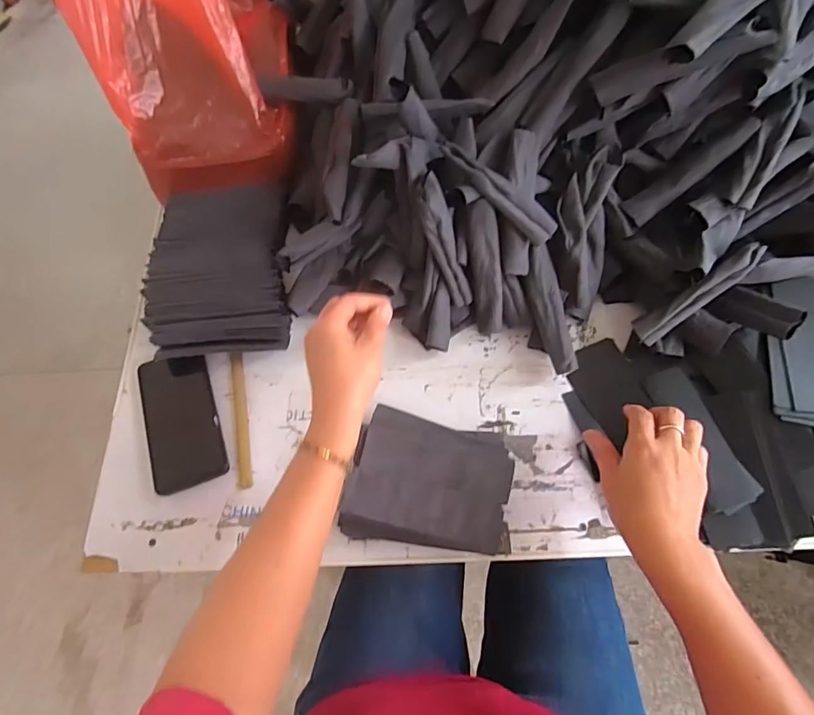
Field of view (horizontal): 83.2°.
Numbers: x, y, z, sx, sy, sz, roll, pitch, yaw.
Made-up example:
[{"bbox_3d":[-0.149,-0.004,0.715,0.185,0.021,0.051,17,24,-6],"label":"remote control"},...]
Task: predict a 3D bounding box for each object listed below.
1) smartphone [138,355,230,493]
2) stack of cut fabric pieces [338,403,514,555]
[{"bbox_3d":[-0.259,0.069,0.527,0.078,0.011,0.158,-20,68,-6],"label":"smartphone"},{"bbox_3d":[0.023,0.124,0.468,0.152,0.049,0.130,11,68,7],"label":"stack of cut fabric pieces"}]

